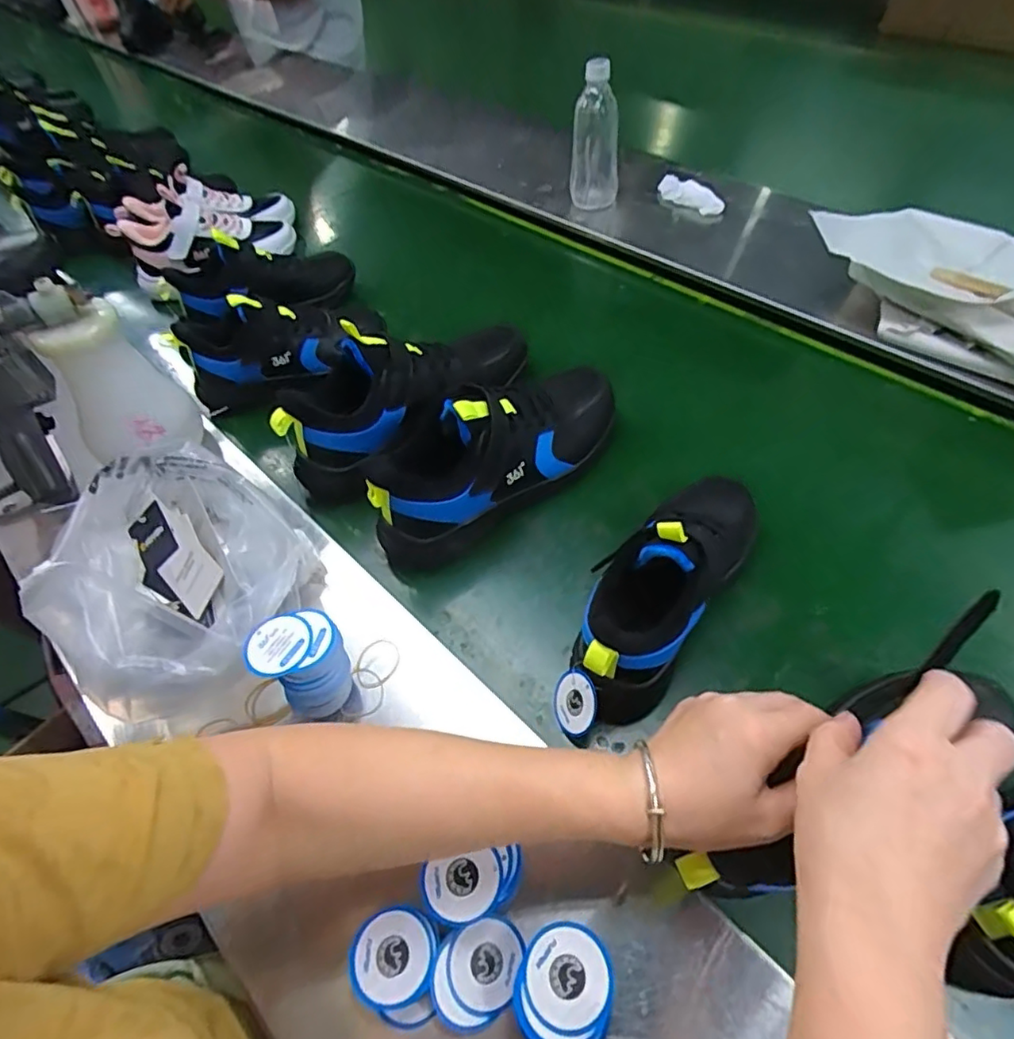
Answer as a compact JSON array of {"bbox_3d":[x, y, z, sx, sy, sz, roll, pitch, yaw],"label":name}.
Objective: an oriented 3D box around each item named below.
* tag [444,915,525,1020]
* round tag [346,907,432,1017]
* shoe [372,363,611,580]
[{"bbox_3d":[-0.014,0.268,0.359,0.042,0.006,0.047,24,56,0],"label":"tag"},{"bbox_3d":[-0.069,0.264,0.358,0.048,0.010,0.048,-2,56,3],"label":"round tag"},{"bbox_3d":[-0.005,-0.076,0.582,0.292,0.131,0.092,-36,61,-18],"label":"shoe"}]

